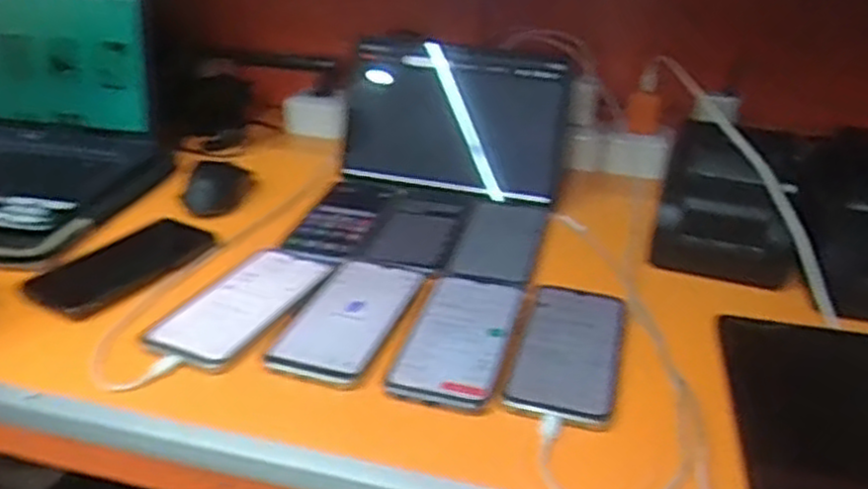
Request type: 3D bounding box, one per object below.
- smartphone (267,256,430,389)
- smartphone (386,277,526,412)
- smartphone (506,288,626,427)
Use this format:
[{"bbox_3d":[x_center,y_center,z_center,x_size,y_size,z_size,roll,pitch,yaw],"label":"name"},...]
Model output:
[{"bbox_3d":[-0.069,0.056,0.637,0.080,0.007,0.173,10,29,14],"label":"smartphone"},{"bbox_3d":[0.022,0.068,0.615,0.075,0.008,0.169,9,29,12],"label":"smartphone"},{"bbox_3d":[0.106,0.078,0.604,0.073,0.013,0.170,10,29,13],"label":"smartphone"}]

